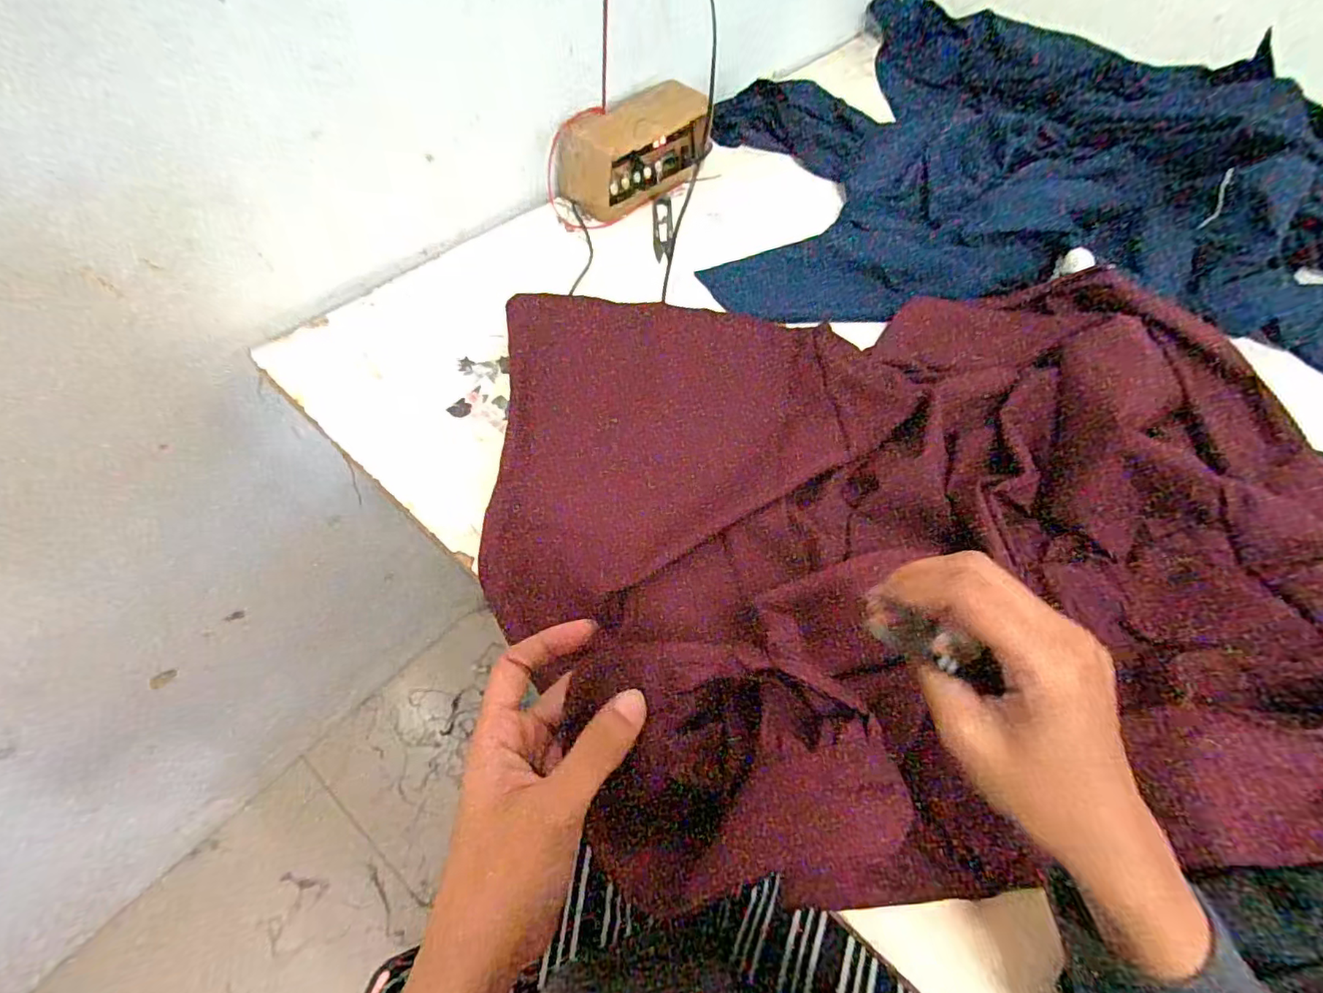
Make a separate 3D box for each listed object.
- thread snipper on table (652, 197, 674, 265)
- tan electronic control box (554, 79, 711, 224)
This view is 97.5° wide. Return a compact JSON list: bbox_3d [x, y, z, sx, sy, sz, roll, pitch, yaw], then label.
[{"bbox_3d":[0.002,-0.309,0.667,0.023,0.005,0.113,0,60,-3],"label":"thread snipper on table"},{"bbox_3d":[-0.026,-0.405,0.670,0.083,0.085,0.197,38,65,18],"label":"tan electronic control box"}]

